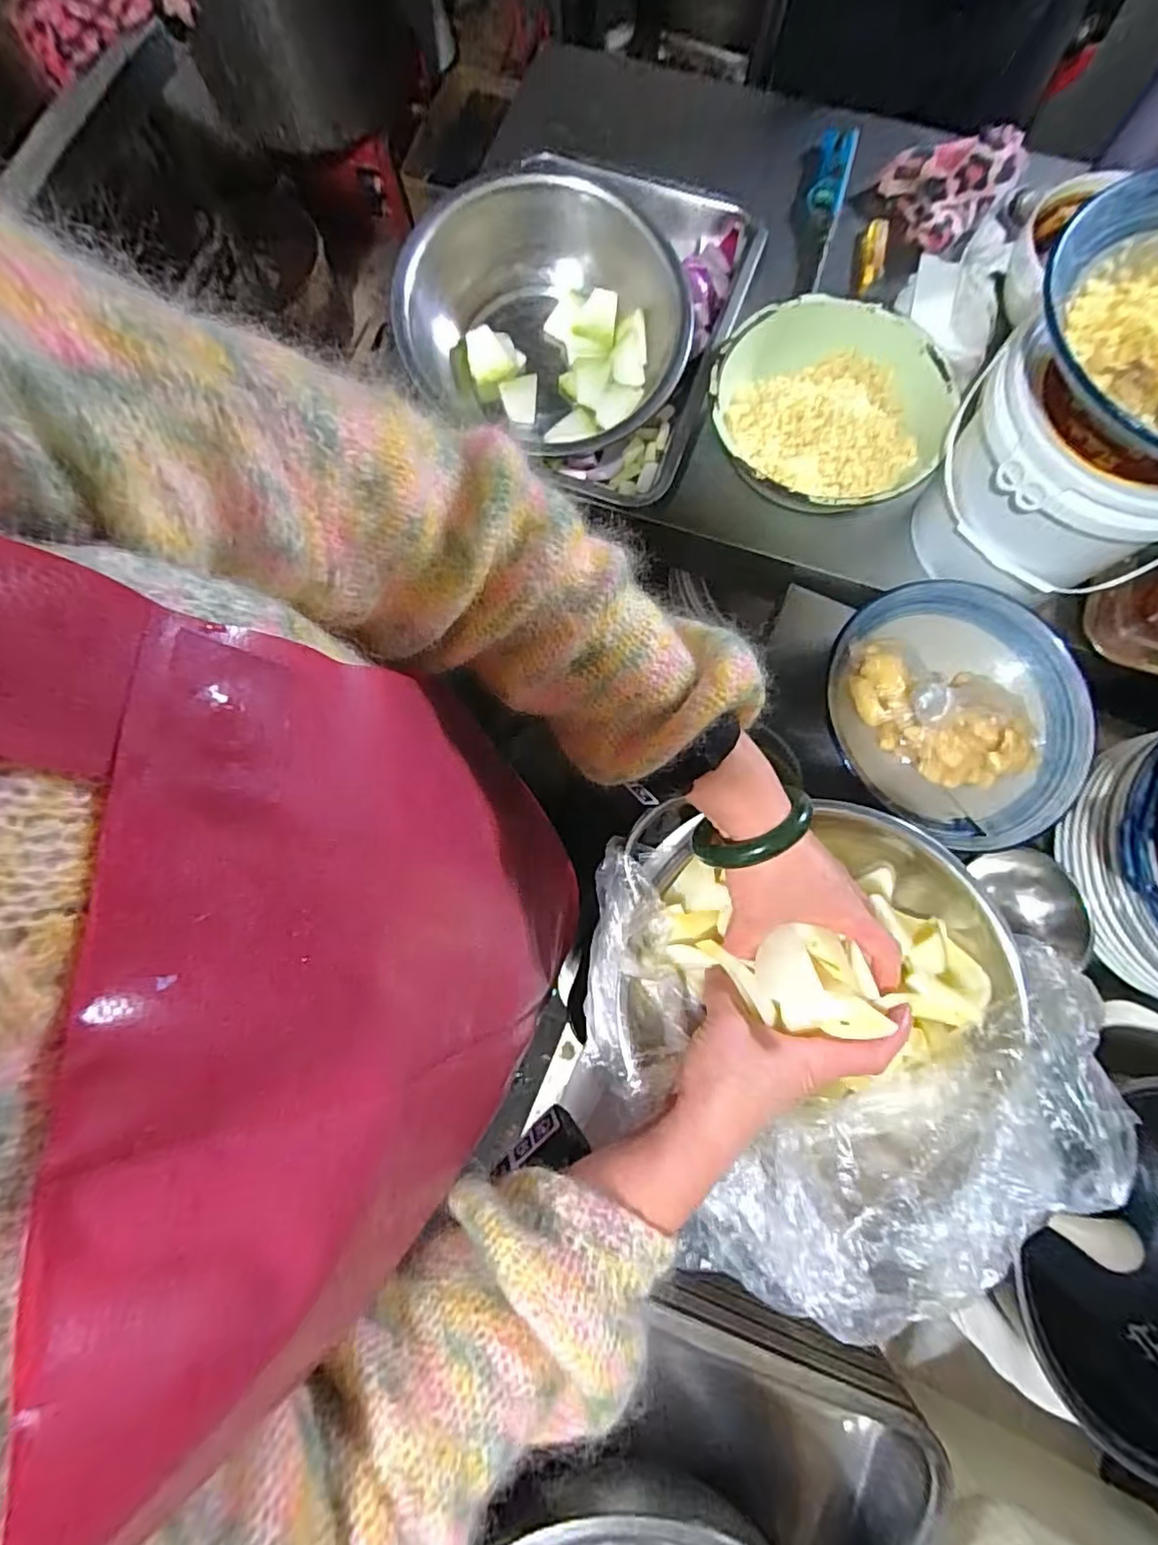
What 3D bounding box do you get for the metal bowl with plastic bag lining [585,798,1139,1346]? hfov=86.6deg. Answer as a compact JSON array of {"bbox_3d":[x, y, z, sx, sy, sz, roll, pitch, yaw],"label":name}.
[{"bbox_3d":[0.162,0.166,0.407,0.319,0.131,0.268,-4,79,1],"label":"metal bowl with plastic bag lining"}]

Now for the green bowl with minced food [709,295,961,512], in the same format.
[{"bbox_3d":[0.246,-0.360,0.620,0.220,0.062,0.235,0,79,1],"label":"green bowl with minced food"}]

